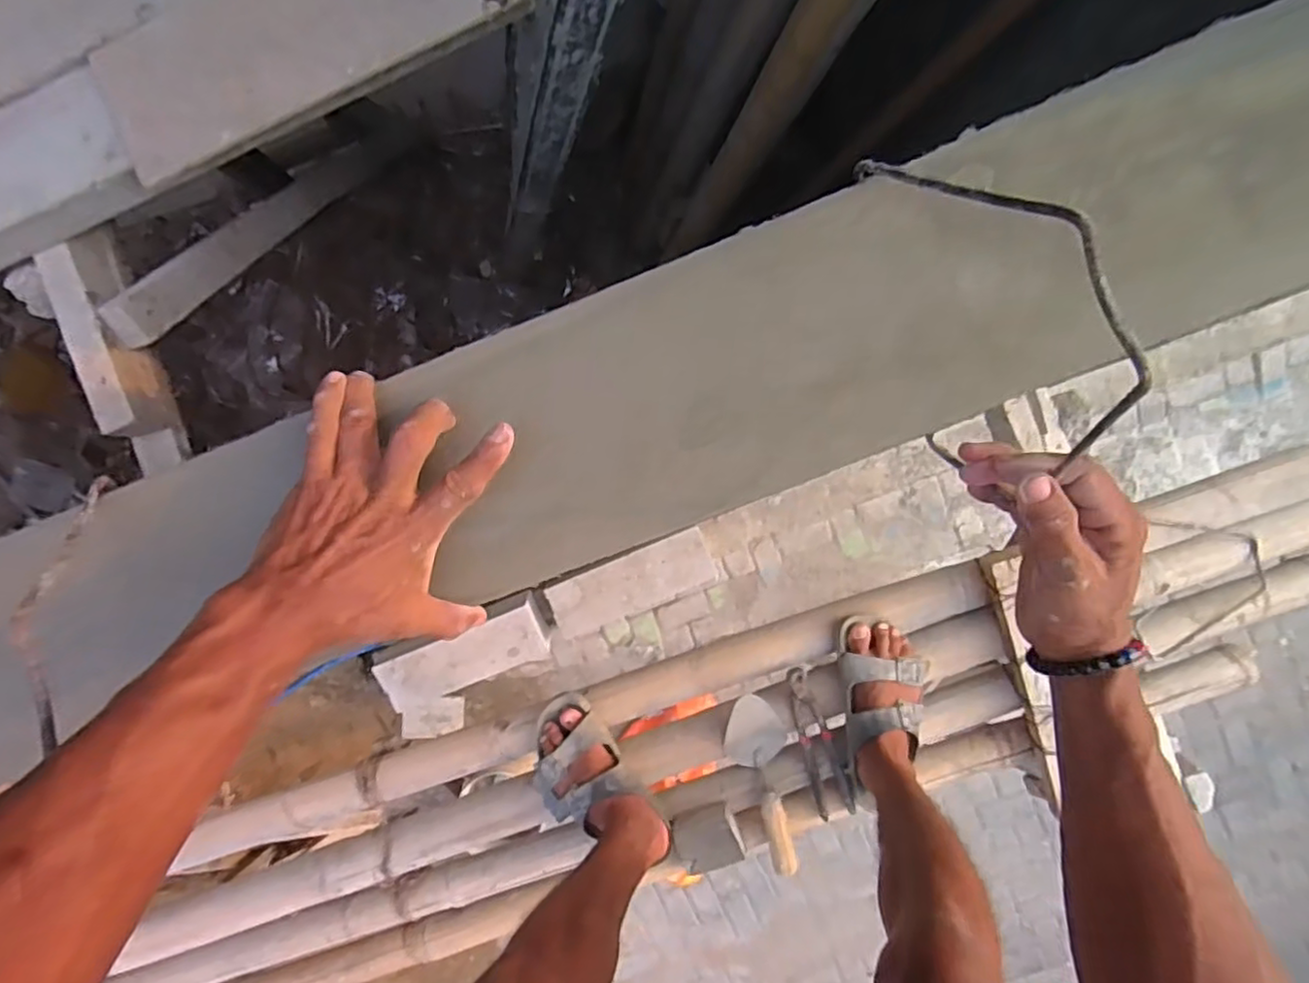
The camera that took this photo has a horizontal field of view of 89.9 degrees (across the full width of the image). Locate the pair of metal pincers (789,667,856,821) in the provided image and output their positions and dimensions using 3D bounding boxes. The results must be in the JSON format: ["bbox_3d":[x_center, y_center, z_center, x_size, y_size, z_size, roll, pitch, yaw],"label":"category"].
[{"bbox_3d":[0.227,0.352,0.918,0.052,0.025,0.216,-18,95,4],"label":"pair of metal pincers"}]

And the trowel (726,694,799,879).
[{"bbox_3d":[0.152,0.404,0.912,0.087,0.044,0.263,-11,95,3],"label":"trowel"}]

